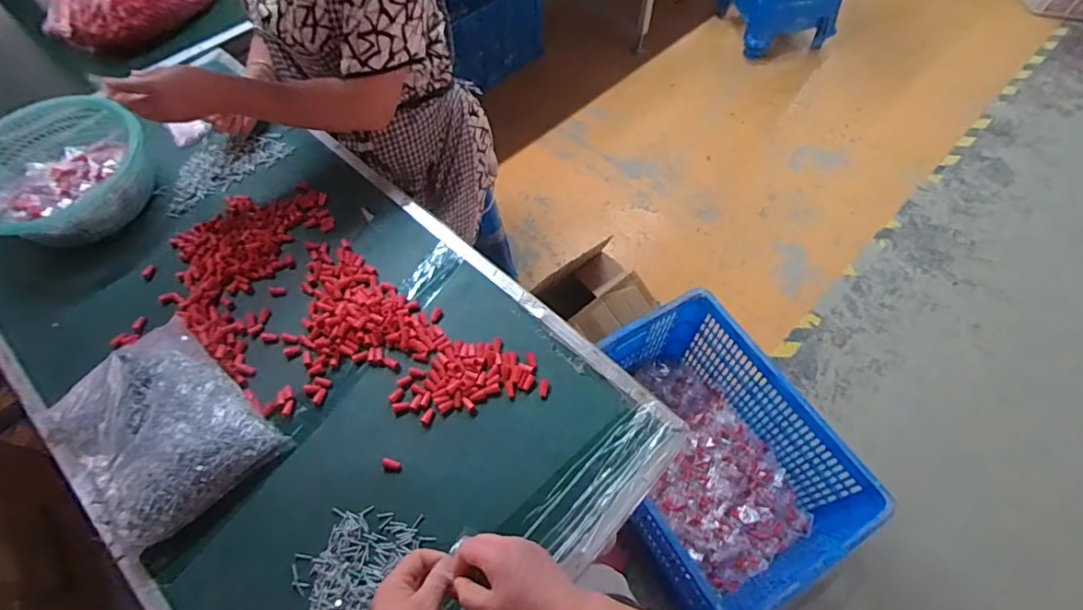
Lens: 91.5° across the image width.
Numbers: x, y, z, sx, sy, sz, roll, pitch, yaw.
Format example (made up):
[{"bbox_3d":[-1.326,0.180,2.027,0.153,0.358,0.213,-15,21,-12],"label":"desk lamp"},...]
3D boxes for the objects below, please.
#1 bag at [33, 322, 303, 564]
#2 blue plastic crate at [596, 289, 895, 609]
[{"bbox_3d":[-0.499,0.164,0.677,0.255,0.075,0.210,37,67,20],"label":"bag"},{"bbox_3d":[0.378,0.342,1.257,0.420,0.306,0.616,-28,63,-15],"label":"blue plastic crate"}]

